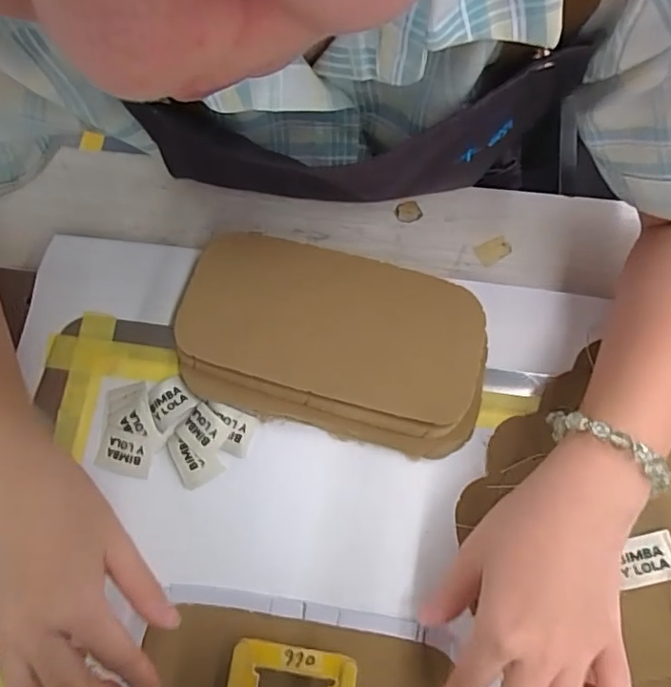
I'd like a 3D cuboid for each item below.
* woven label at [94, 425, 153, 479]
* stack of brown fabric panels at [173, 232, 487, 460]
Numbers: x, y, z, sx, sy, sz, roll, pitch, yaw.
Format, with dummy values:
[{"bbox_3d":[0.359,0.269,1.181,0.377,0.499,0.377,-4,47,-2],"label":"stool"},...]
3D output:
[{"bbox_3d":[-0.140,0.072,0.358,0.037,0.004,0.027,12,77,7],"label":"woven label"},{"bbox_3d":[-0.006,0.000,0.356,0.202,0.040,0.108,14,76,6],"label":"stack of brown fabric panels"}]

